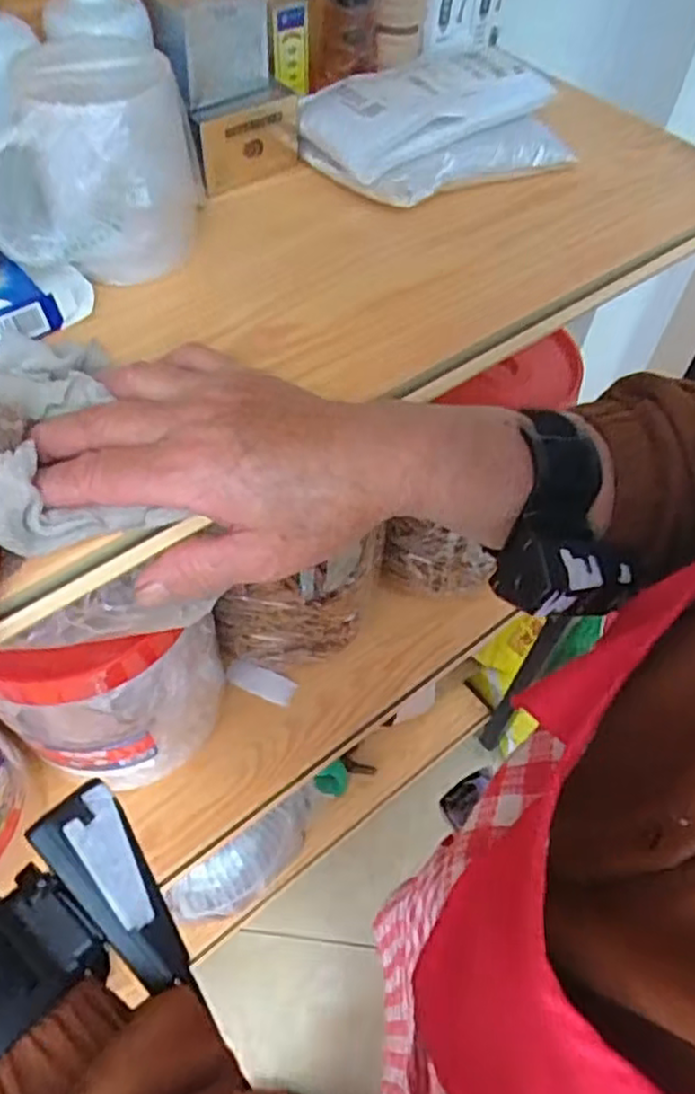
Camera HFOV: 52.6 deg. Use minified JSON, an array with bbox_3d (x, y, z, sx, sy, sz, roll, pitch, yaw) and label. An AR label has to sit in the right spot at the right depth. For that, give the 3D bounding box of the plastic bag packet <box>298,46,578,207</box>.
[{"bbox_3d":[0.054,-0.297,0.477,0.166,0.044,0.130,-24,60,-17],"label":"plastic bag packet"}]

